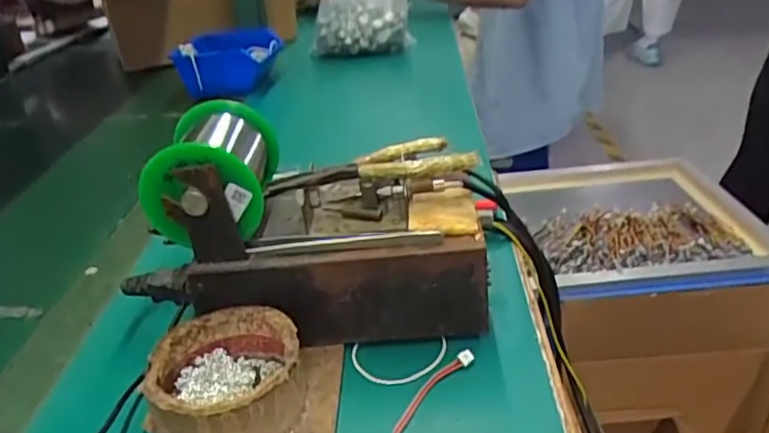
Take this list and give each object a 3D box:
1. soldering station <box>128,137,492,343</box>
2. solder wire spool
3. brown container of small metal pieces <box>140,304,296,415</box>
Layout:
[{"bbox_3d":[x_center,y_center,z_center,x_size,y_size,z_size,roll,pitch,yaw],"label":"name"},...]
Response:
[{"bbox_3d":[-0.052,0.014,0.408,0.223,0.108,0.111,-4,30,0],"label":"soldering station"},{"bbox_3d":[-0.105,-0.031,0.384,0.067,0.057,0.092,-4,30,0],"label":"solder wire spool"},{"bbox_3d":[-0.087,0.090,0.347,0.079,0.039,0.081,-9,31,-8],"label":"brown container of small metal pieces"}]

